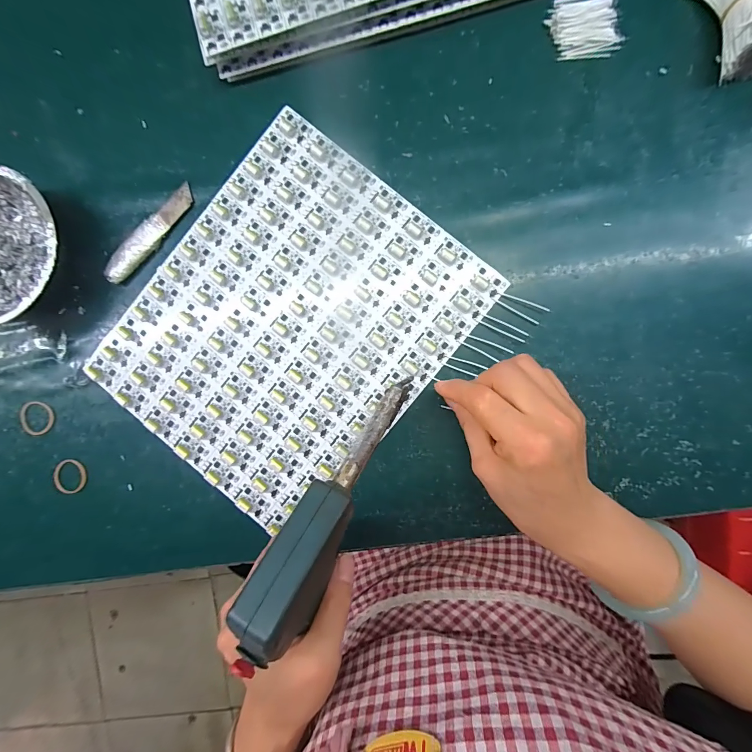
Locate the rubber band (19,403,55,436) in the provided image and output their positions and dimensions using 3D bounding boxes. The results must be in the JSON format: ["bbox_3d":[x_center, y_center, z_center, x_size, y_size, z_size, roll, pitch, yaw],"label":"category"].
[{"bbox_3d":[-0.302,0.037,0.310,0.028,0.004,0.029,0,90,4],"label":"rubber band"}]

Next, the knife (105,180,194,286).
[{"bbox_3d":[-0.196,-0.123,0.302,0.021,0.008,0.103,43,92,3],"label":"knife"}]

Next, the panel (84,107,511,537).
[{"bbox_3d":[-0.072,-0.041,0.296,0.236,0.008,0.286,40,92,3],"label":"panel"}]

